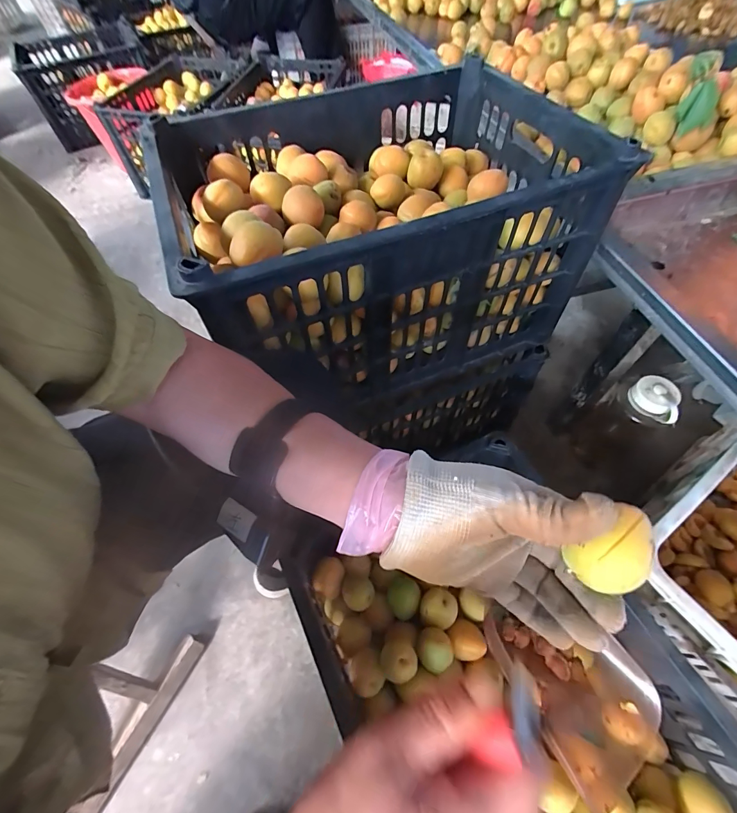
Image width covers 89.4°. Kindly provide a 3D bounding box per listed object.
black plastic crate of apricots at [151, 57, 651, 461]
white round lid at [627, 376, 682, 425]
[{"bbox_3d":[0.032,-0.240,0.563,0.532,0.302,0.369,-21,60,-10],"label":"black plastic crate of apricots"},{"bbox_3d":[0.480,-0.012,0.617,0.063,0.035,0.081,-29,61,-15],"label":"white round lid"}]

